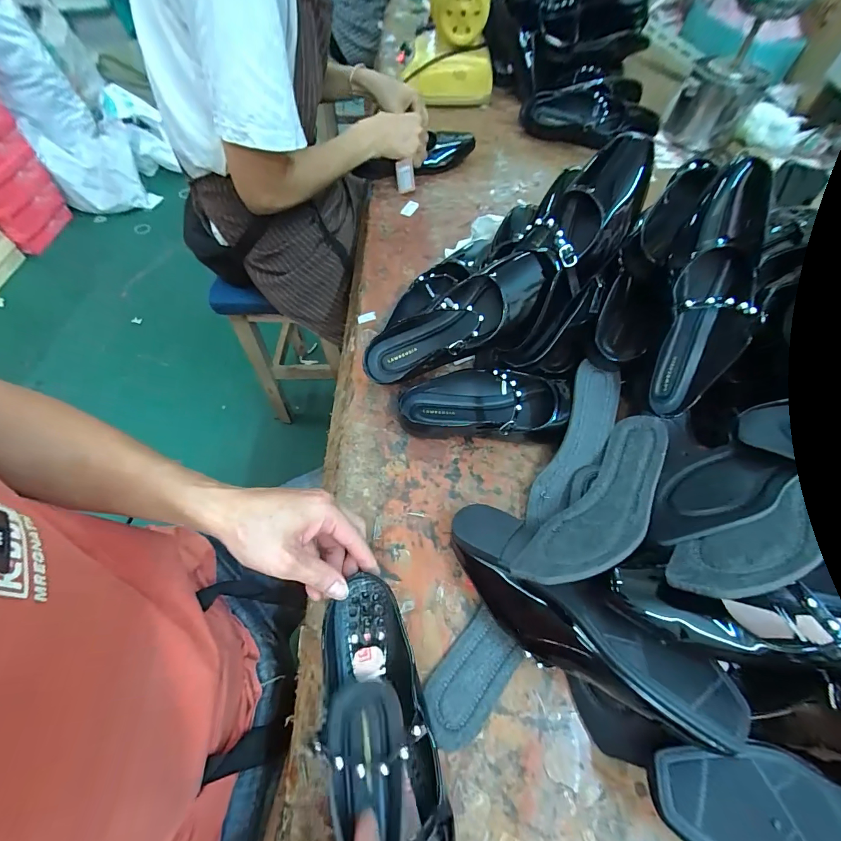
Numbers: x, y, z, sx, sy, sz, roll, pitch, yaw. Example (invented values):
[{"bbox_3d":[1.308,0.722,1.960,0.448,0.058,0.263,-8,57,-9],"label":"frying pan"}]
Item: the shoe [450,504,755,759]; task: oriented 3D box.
[{"bbox_3d":[0.119,0.152,0.308,0.240,0.059,0.083,29,62,33],"label":"shoe"}]

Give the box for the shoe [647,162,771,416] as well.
[{"bbox_3d":[0.292,-0.117,0.382,0.095,0.230,0.070,1,19,0],"label":"shoe"}]

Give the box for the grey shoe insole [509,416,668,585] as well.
[{"bbox_3d":[0.171,0.069,0.345,0.059,0.070,0.231,40,66,20],"label":"grey shoe insole"}]

